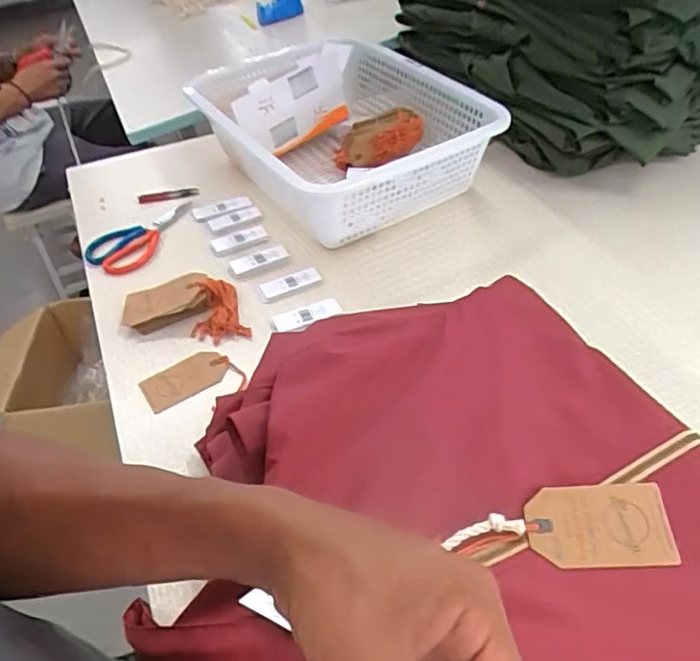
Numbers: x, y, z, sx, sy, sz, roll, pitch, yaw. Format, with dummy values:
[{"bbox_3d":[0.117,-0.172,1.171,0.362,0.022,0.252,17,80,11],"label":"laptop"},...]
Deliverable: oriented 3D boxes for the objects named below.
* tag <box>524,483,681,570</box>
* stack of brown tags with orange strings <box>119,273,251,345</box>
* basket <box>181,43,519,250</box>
[{"bbox_3d":[0.182,0.143,0.412,0.098,0.004,0.058,-3,54,5],"label":"tag"},{"bbox_3d":[-0.219,-0.026,0.742,0.157,0.039,0.104,-11,45,-6],"label":"stack of brown tags with orange strings"},{"bbox_3d":[-0.014,-0.323,0.934,0.350,0.174,0.454,-28,49,-21],"label":"basket"}]

